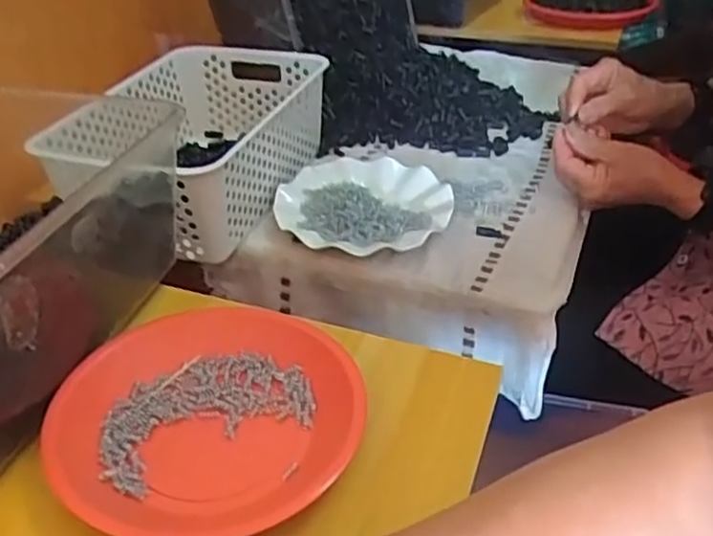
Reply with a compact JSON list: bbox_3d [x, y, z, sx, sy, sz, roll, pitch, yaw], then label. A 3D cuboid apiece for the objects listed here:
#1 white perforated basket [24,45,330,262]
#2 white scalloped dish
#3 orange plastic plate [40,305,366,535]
[{"bbox_3d":[-0.180,-0.141,0.775,0.221,0.118,0.318,15,38,21],"label":"white perforated basket"},{"bbox_3d":[0.008,-0.074,0.745,0.189,0.023,0.179,-1,35,0],"label":"white scalloped dish"},{"bbox_3d":[-0.096,0.098,0.457,0.177,0.034,0.192,-1,35,0],"label":"orange plastic plate"}]

